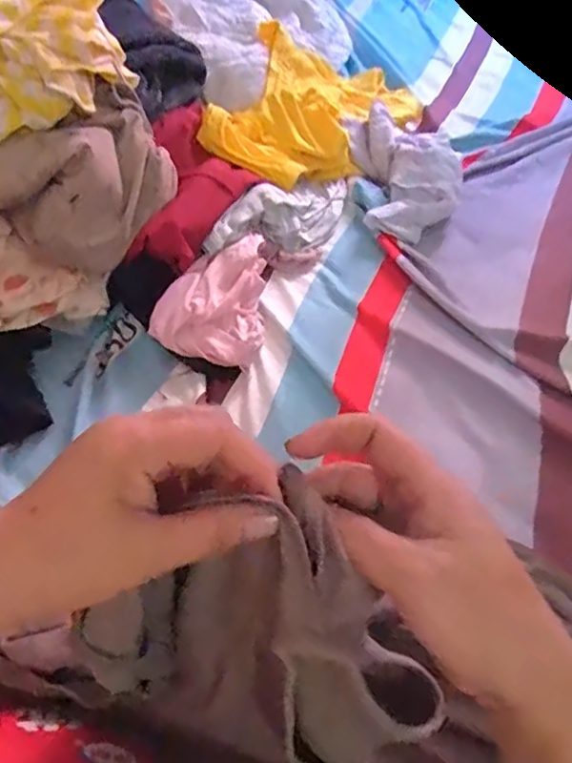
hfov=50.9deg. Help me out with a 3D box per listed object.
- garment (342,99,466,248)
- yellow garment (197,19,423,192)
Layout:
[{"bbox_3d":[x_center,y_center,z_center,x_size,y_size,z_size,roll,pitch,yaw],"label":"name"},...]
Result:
[{"bbox_3d":[0.141,-0.250,0.702,0.116,0.053,0.182,-5,51,-7],"label":"garment"},{"bbox_3d":[0.050,-0.336,0.739,0.221,0.084,0.350,11,51,7],"label":"yellow garment"}]

